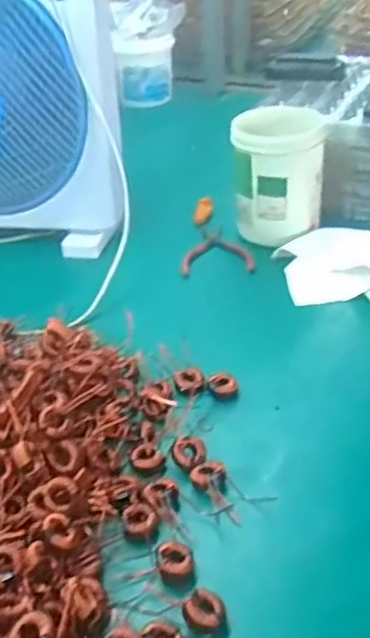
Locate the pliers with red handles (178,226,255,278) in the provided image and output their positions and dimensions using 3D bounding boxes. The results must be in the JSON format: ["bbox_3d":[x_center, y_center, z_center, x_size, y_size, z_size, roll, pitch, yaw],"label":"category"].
[{"bbox_3d":[0.041,-0.087,0.837,0.083,0.016,0.112,-1,34,5],"label":"pliers with red handles"}]

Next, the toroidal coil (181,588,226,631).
[{"bbox_3d":[0.013,0.185,0.437,0.027,0.020,0.024,-29,41,-32],"label":"toroidal coil"}]

